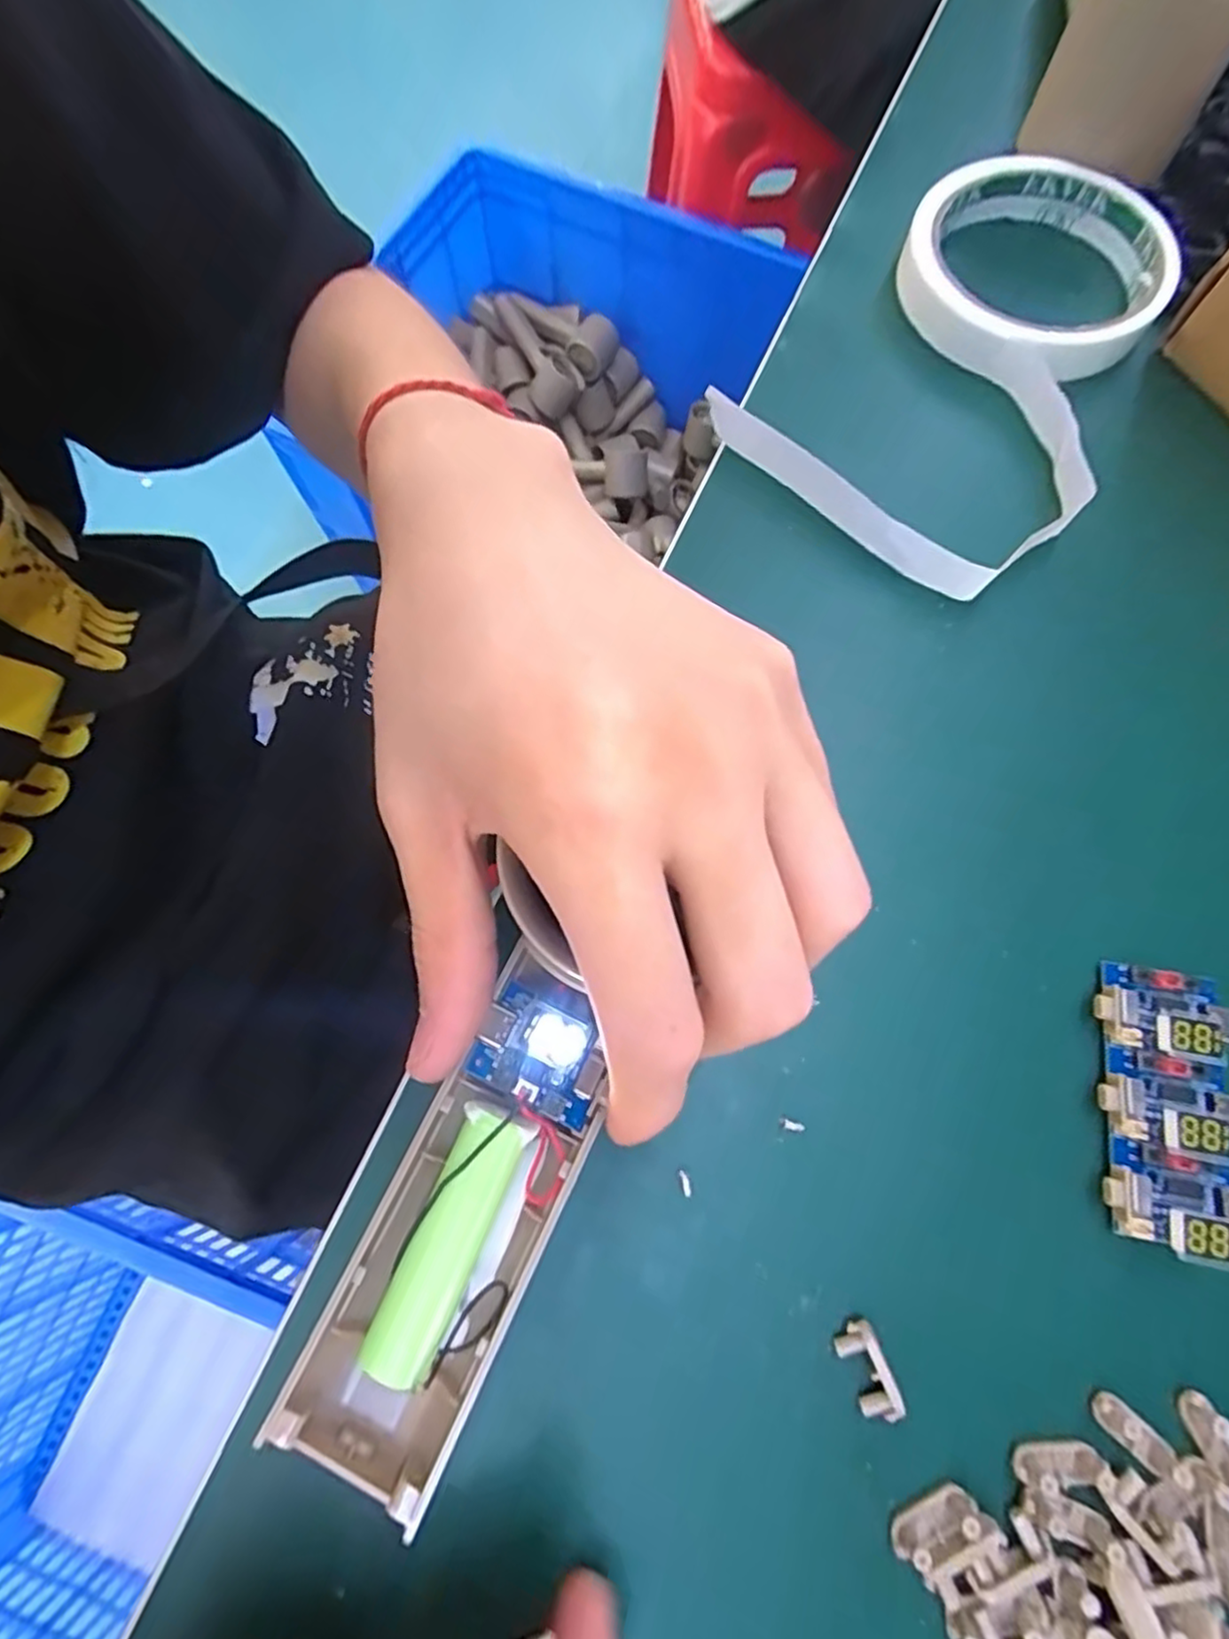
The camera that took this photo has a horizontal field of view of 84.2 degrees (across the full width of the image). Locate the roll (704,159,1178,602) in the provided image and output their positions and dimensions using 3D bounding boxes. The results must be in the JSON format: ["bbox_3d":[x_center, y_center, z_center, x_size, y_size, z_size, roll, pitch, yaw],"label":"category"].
[{"bbox_3d":[0.131,-0.161,0.233,0.111,0.014,0.172,43,78,11],"label":"roll"}]

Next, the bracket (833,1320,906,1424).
[{"bbox_3d":[0.058,0.126,0.155,0.009,0.004,0.019,-21,75,-6],"label":"bracket"}]

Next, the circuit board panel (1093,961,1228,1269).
[{"bbox_3d":[0.139,0.070,0.167,0.033,0.014,0.064,10,74,3],"label":"circuit board panel"}]

